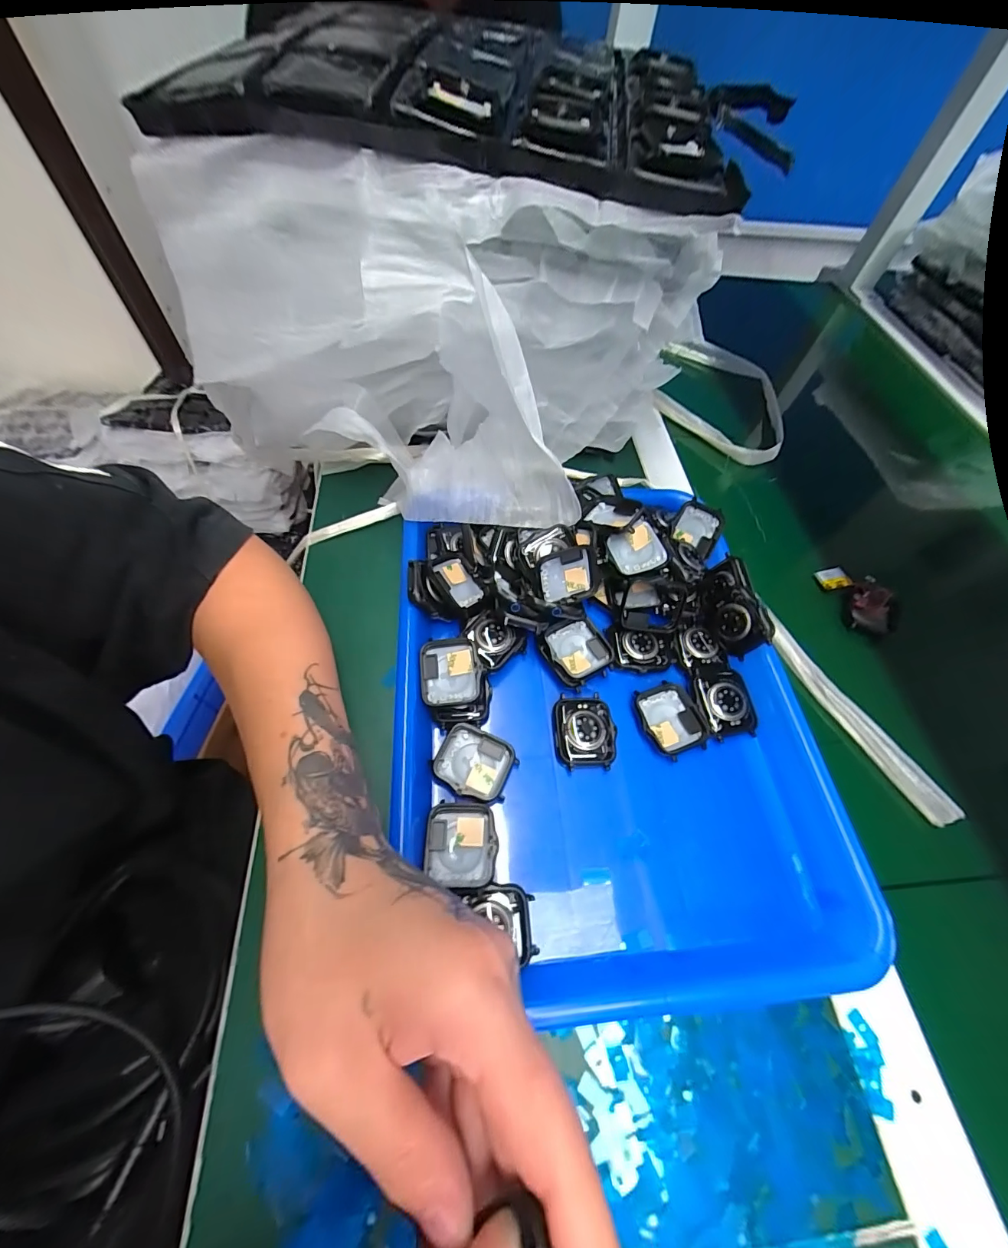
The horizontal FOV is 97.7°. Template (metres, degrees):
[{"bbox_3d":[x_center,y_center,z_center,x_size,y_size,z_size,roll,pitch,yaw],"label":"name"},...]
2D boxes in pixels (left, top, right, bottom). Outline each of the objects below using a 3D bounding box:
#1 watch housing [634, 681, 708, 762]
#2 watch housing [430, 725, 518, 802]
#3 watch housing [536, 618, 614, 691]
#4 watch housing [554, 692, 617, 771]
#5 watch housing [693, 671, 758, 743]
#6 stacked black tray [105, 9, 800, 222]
[{"bbox_3d":[0.109,0.062,0.288,0.037,0.007,0.045,-13,61,-12],"label":"watch housing"},{"bbox_3d":[-0.018,0.084,0.269,0.046,0.009,0.036,20,60,8],"label":"watch housing"},{"bbox_3d":[0.050,0.018,0.300,0.039,0.010,0.044,-24,64,-17],"label":"watch housing"},{"bbox_3d":[0.051,0.068,0.282,0.037,0.014,0.043,3,59,-2],"label":"watch housing"},{"bbox_3d":[0.147,0.053,0.291,0.036,0.013,0.041,-8,60,-9],"label":"watch housing"},{"bbox_3d":[-0.002,-0.358,0.293,0.372,0.042,0.268,17,60,6],"label":"stacked black tray"}]

